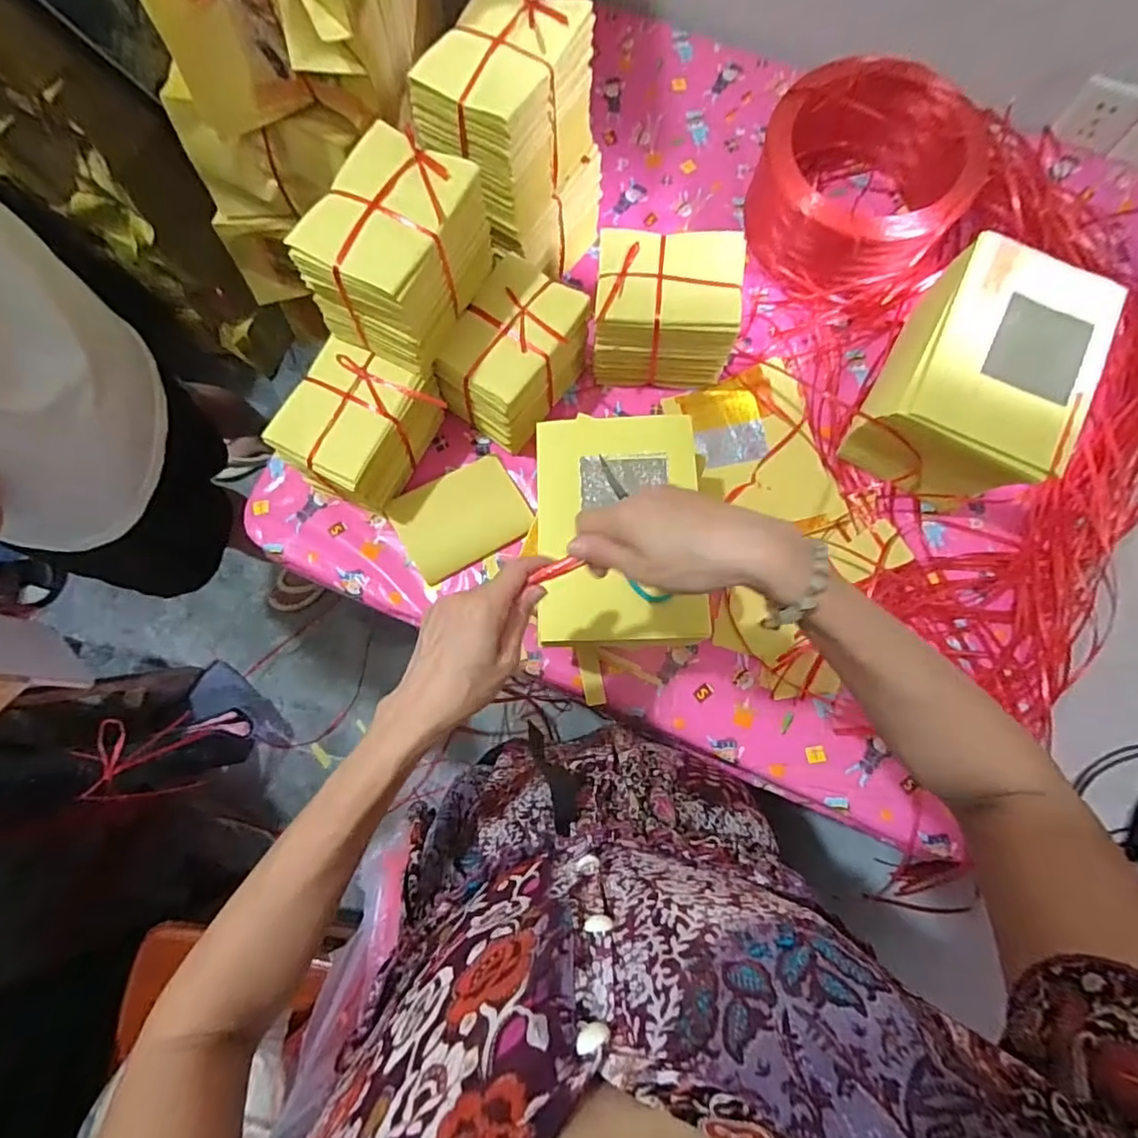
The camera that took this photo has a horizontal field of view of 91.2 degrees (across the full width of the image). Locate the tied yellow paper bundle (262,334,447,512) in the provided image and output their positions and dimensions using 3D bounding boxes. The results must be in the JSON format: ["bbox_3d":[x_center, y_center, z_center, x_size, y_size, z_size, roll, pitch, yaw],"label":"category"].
[{"bbox_3d":[-0.239,-0.166,0.658,0.131,0.116,0.168,30,80,6],"label":"tied yellow paper bundle"}]

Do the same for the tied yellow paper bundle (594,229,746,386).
[{"bbox_3d":[0.116,-0.317,0.699,0.164,0.139,0.127,4,79,1],"label":"tied yellow paper bundle"}]

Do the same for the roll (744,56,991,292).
[{"bbox_3d":[0.374,-0.498,0.732,0.263,0.144,0.241,0,79,0],"label":"roll"}]

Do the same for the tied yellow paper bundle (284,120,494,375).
[{"bbox_3d":[-0.171,-0.319,0.566,0.119,0.118,0.169,27,80,5],"label":"tied yellow paper bundle"}]

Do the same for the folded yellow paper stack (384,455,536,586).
[{"bbox_3d":[-0.135,-0.066,0.708,0.157,0.010,0.113,-30,94,-14],"label":"folded yellow paper stack"}]

